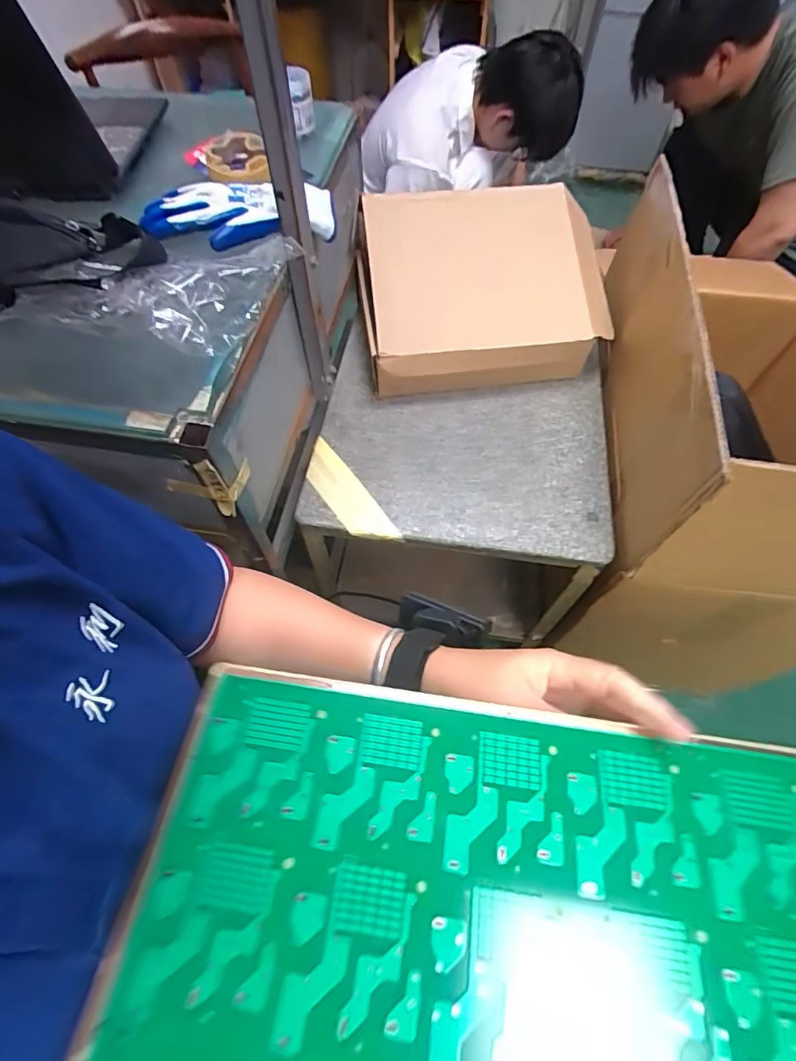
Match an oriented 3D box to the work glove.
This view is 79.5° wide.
[{"bbox_3d":[-0.172,-0.341,0.532,0.207,0.044,0.095,-13,62,-7],"label":"work glove"}]

